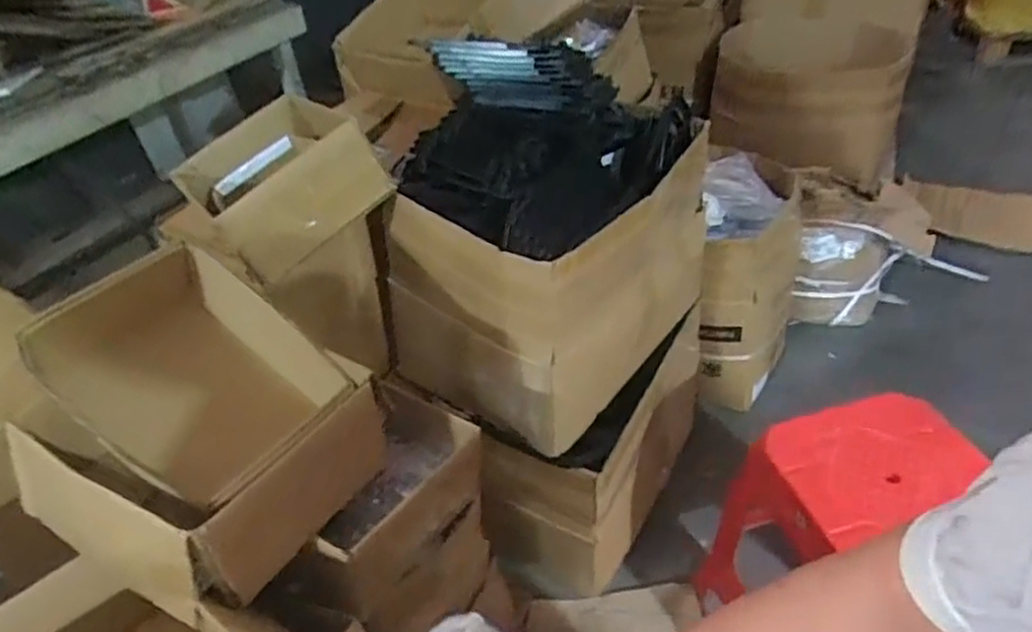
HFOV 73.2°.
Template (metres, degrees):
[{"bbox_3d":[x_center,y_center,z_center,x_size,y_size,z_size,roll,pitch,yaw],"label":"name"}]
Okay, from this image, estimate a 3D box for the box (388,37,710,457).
[{"bbox_3d":[0.062,-0.190,1.237,0.400,0.561,0.551,23,47,31],"label":"box"}]

